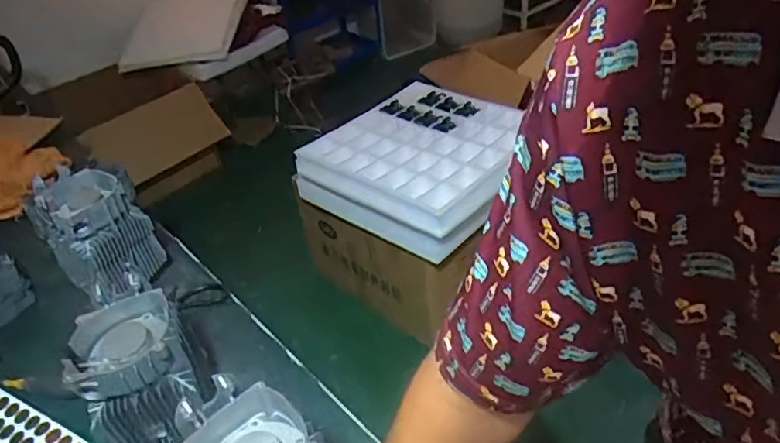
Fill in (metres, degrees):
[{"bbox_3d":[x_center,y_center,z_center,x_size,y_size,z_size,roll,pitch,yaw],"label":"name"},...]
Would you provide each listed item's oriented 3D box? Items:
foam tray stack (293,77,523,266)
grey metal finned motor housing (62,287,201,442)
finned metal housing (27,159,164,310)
[{"bbox_3d":[0.080,-0.182,1.541,0.507,0.172,0.599,32,52,29],"label":"foam tray stack"},{"bbox_3d":[-0.299,0.209,0.682,0.111,0.211,0.108,-23,40,-19],"label":"grey metal finned motor housing"},{"bbox_3d":[-0.483,0.017,0.912,0.114,0.183,0.138,17,44,28],"label":"finned metal housing"}]

